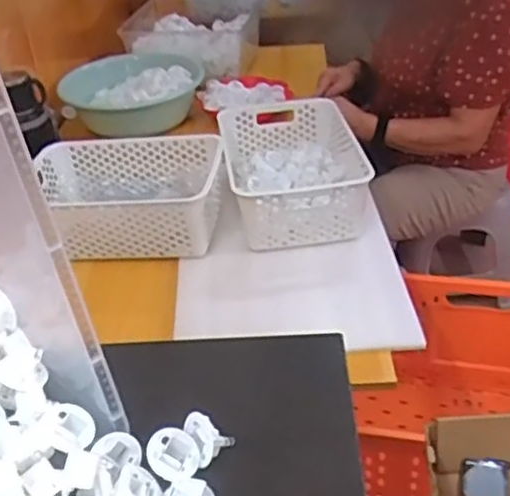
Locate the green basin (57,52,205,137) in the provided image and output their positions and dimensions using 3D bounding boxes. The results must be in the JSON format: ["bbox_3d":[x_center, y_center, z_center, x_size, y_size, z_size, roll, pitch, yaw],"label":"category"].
[{"bbox_3d":[-0.267,-0.339,1.476,0.297,0.108,0.266,-2,35,3],"label":"green basin"}]

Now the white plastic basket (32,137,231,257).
[{"bbox_3d":[-0.209,-0.087,1.081,0.314,0.107,0.212,-2,35,3],"label":"white plastic basket"}]

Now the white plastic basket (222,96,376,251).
[{"bbox_3d":[0.058,-0.137,1.120,0.206,0.123,0.320,-8,36,-6],"label":"white plastic basket"}]

